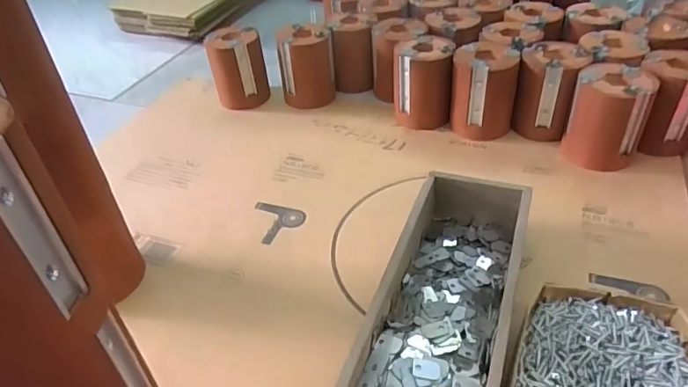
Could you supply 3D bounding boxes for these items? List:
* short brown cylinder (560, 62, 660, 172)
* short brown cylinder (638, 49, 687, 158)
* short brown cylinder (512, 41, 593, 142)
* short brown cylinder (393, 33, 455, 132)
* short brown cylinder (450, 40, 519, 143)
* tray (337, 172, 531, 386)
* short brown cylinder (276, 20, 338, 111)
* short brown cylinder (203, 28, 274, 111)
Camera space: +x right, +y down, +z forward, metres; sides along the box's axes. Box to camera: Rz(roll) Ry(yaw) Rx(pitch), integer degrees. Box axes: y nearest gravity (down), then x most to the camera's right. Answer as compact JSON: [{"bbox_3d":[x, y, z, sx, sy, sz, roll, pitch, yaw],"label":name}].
[{"bbox_3d":[0.304,-0.089,0.568,0.078,0.098,0.088,22,48,28],"label":"short brown cylinder"},{"bbox_3d":[0.381,-0.107,0.580,0.075,0.098,0.081,0,41,7],"label":"short brown cylinder"},{"bbox_3d":[0.259,-0.131,0.621,0.074,0.096,0.079,19,47,26],"label":"short brown cylinder"},{"bbox_3d":[0.107,-0.150,0.665,0.076,0.098,0.080,3,42,11],"label":"short brown cylinder"},{"bbox_3d":[0.179,-0.132,0.631,0.078,0.097,0.080,8,43,16],"label":"short brown cylinder"},{"bbox_3d":[0.083,0.098,0.399,0.099,0.073,0.290,12,44,19],"label":"tray"},{"bbox_3d":[-0.055,-0.187,0.727,0.079,0.101,0.070,-6,41,1],"label":"short brown cylinder"},{"bbox_3d":[-0.157,-0.188,0.739,0.082,0.099,0.077,-15,42,-10],"label":"short brown cylinder"}]

